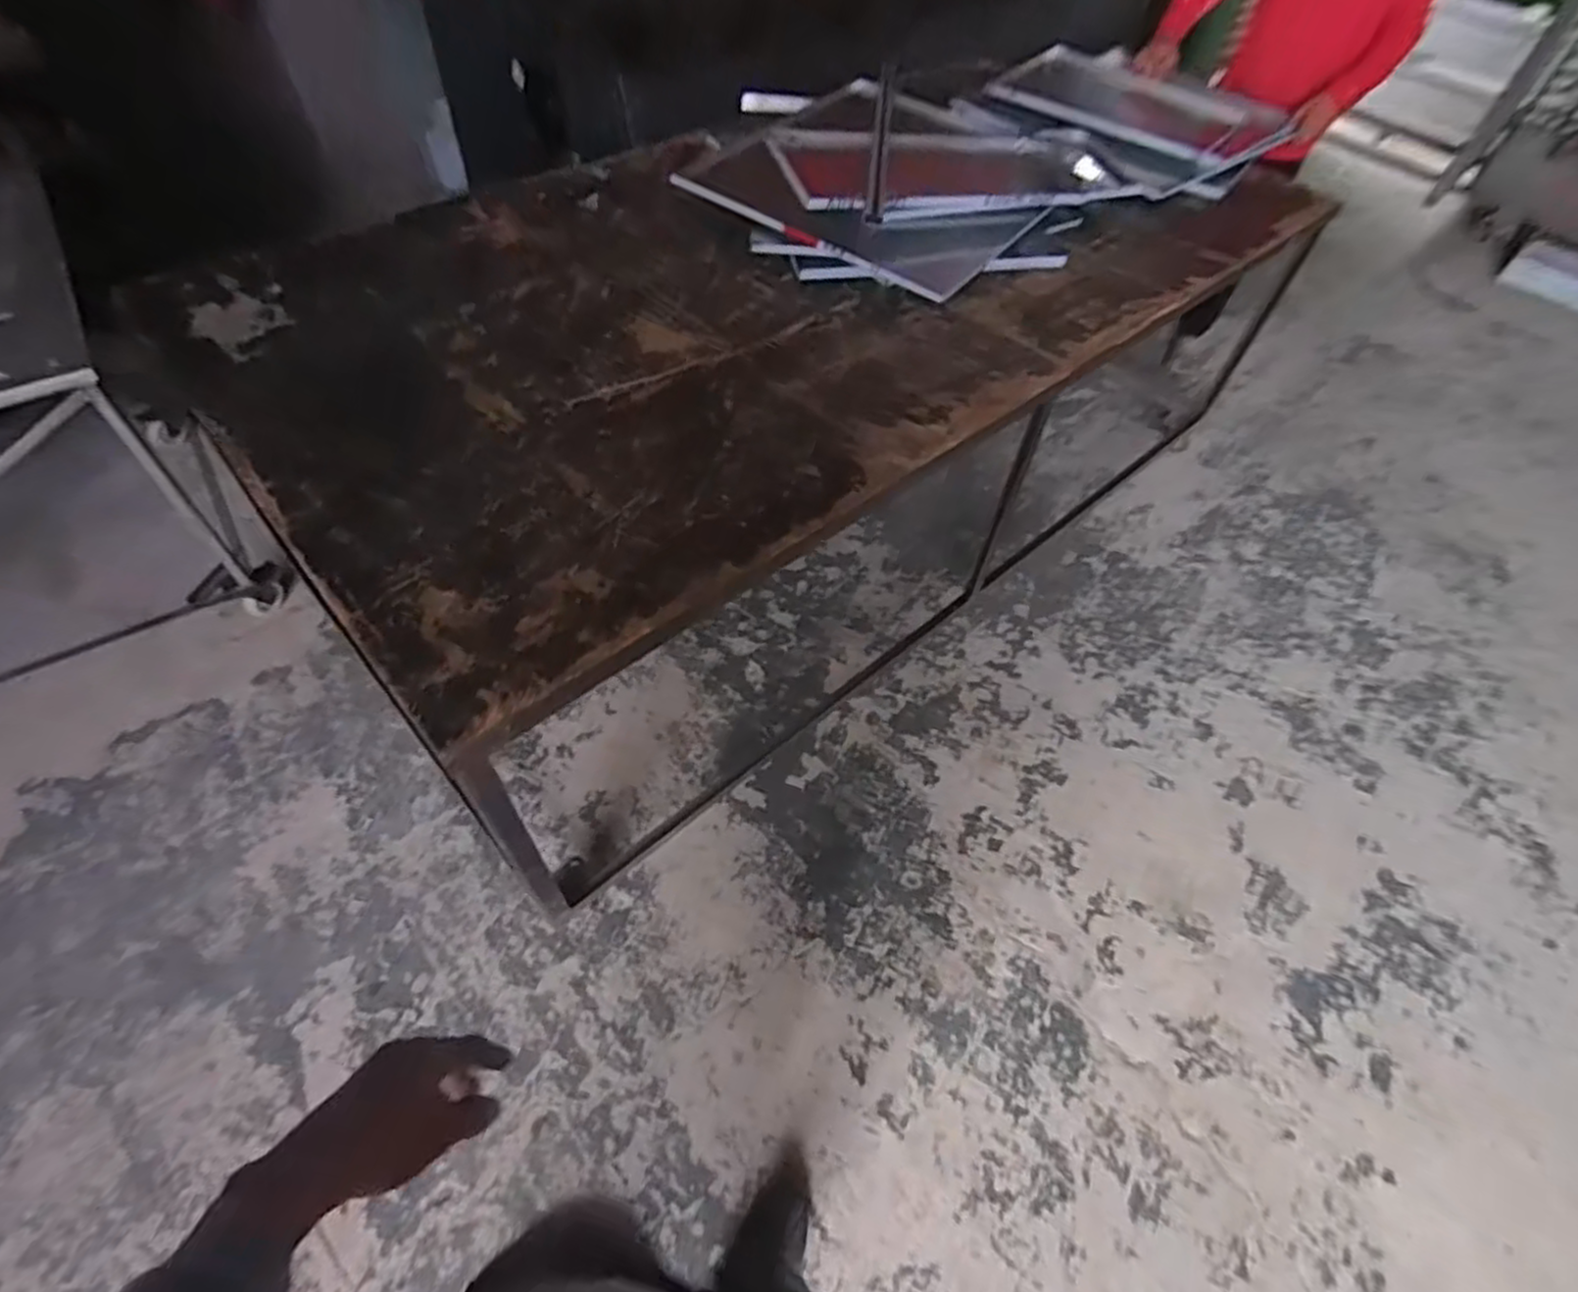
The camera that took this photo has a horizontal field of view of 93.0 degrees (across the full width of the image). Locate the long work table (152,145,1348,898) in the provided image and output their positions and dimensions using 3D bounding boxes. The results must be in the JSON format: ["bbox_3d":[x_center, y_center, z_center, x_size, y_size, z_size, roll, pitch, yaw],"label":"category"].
[{"bbox_3d":[0.030,-0.494,1.645,1.943,0.766,1.042,-31,62,-24],"label":"long work table"}]

